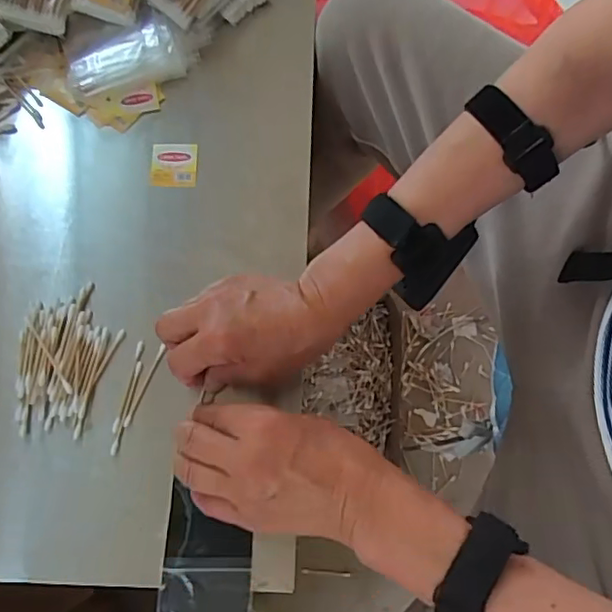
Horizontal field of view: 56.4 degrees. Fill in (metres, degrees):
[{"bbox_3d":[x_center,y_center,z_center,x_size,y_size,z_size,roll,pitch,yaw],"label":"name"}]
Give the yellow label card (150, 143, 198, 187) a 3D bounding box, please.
[{"bbox_3d":[-0.117,-0.125,0.503,0.039,0.004,0.043,-1,73,0],"label":"yellow label card"}]

